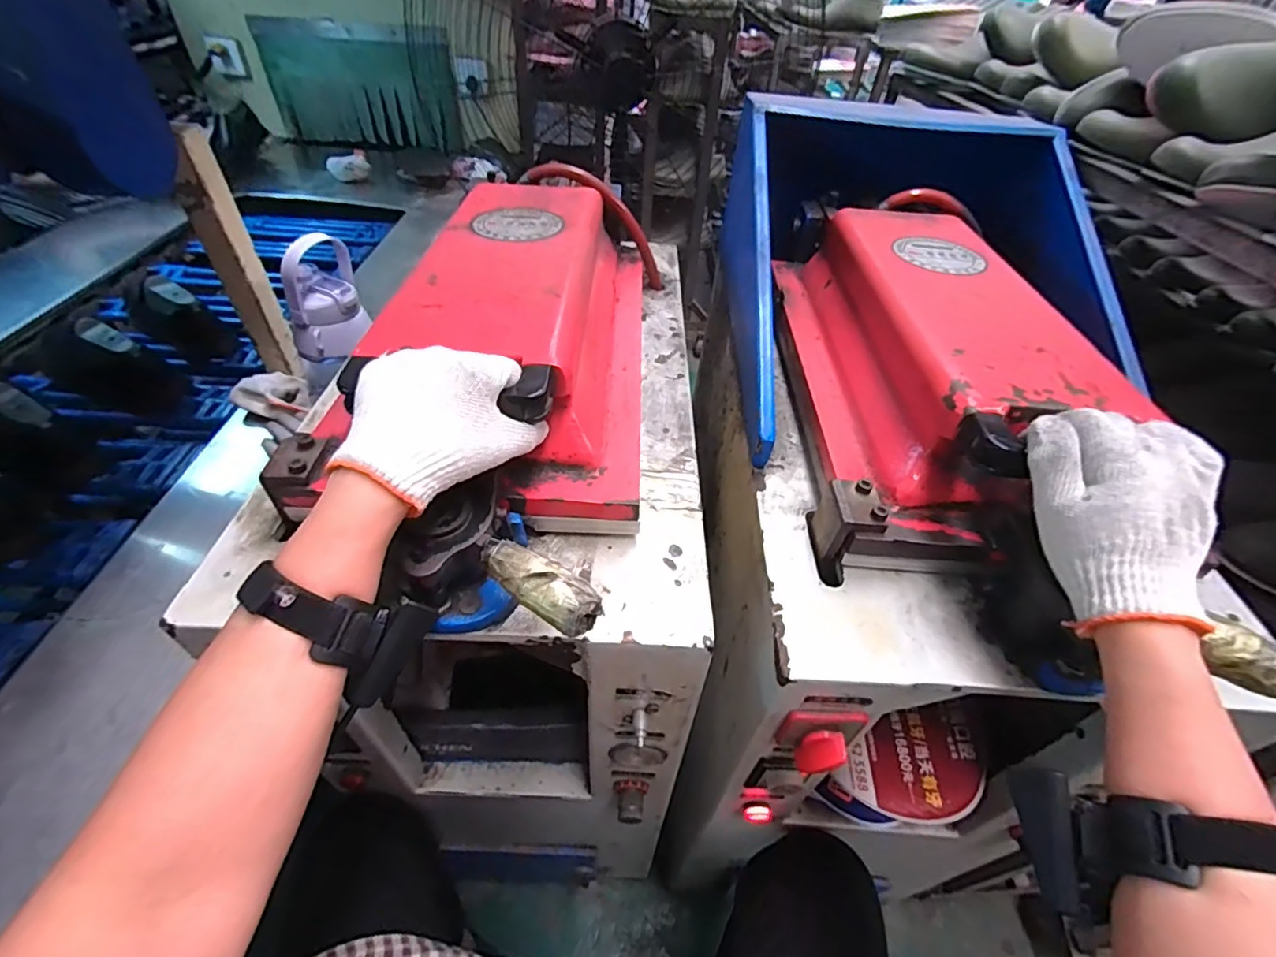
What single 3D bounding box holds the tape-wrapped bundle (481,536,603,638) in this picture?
[{"bbox_3d":[-0.065,0.068,0.354,0.085,0.024,0.032,28,50,21],"label":"tape-wrapped bundle"}]

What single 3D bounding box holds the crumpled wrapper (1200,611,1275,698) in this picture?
[{"bbox_3d":[0.384,0.114,0.340,0.049,0.025,0.026,24,49,19],"label":"crumpled wrapper"}]

